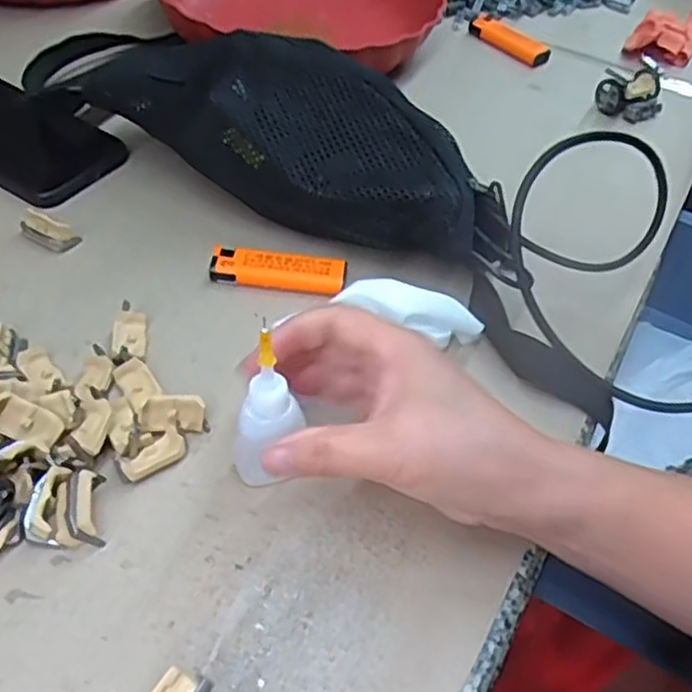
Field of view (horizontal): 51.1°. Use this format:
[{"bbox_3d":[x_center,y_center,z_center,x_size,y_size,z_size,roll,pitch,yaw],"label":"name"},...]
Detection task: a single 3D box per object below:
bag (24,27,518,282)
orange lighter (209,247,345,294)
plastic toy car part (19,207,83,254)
[{"bbox_3d":[-0.042,-0.131,0.464,0.314,0.092,0.087,25,51,17],"label":"bag"},{"bbox_3d":[-0.041,-0.046,0.438,0.080,0.013,0.025,7,48,2],"label":"orange lighter"},{"bbox_3d":[-0.185,-0.073,0.449,0.035,0.017,0.016,22,50,15],"label":"plastic toy car part"}]

